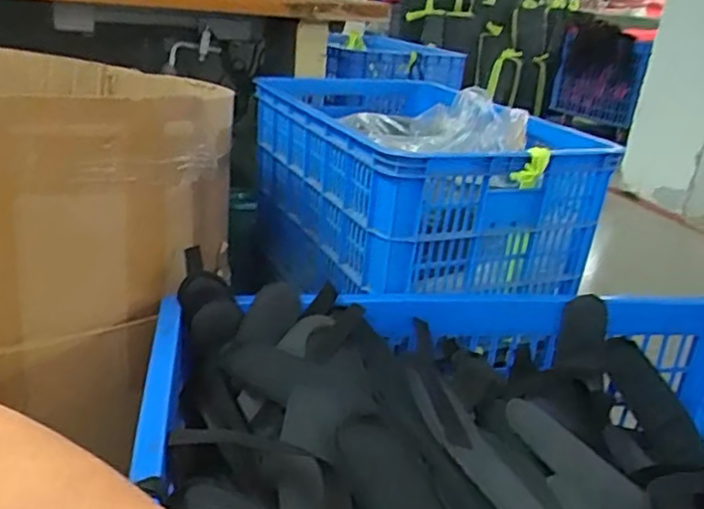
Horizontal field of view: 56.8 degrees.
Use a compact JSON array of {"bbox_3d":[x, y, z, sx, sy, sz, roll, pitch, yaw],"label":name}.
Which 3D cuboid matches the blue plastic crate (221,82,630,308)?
[{"bbox_3d":[0.093,-0.117,1.177,0.459,0.297,0.641,-3,25,-21],"label":"blue plastic crate"}]

